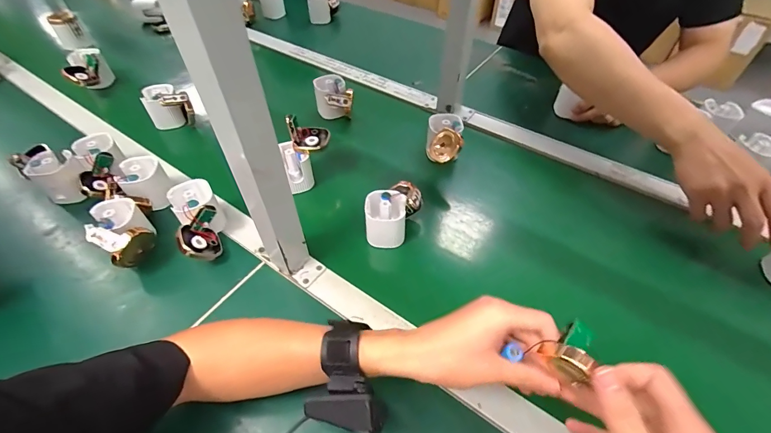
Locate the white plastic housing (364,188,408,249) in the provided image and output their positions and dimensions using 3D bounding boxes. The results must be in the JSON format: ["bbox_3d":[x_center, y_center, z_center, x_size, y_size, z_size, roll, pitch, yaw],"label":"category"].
[{"bbox_3d":[0.000,0.006,0.509,0.056,0.071,0.054,4,51,3],"label":"white plastic housing"}]

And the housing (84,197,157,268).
[{"bbox_3d":[-0.343,0.018,0.475,0.061,0.054,0.095,-37,60,-27],"label":"housing"}]

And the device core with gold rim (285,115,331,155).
[{"bbox_3d":[-0.115,-0.130,0.548,0.057,0.047,0.043,-16,52,-13],"label":"device core with gold rim"}]

